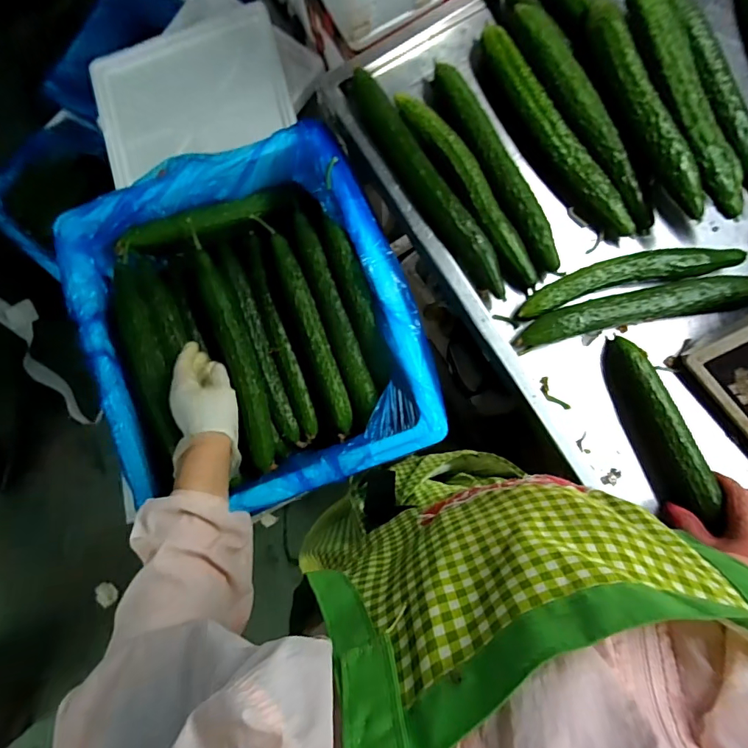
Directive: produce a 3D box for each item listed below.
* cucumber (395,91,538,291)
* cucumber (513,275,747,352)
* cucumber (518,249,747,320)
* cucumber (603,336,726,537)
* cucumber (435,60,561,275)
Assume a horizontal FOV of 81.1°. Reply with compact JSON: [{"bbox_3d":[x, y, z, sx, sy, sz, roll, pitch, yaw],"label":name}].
[{"bbox_3d":[0.113,-0.215,0.511,0.036,0.036,0.261,-33,85,-2],"label":"cucumber"},{"bbox_3d":[0.300,-0.074,0.500,0.269,0.044,0.041,-11,85,0],"label":"cucumber"},{"bbox_3d":[0.289,-0.113,0.501,0.245,0.031,0.040,-14,85,0],"label":"cucumber"},{"bbox_3d":[0.310,0.056,0.482,0.043,0.038,0.201,-22,81,-1],"label":"cucumber"},{"bbox_3d":[0.144,-0.244,0.514,0.042,0.043,0.277,-25,85,-1],"label":"cucumber"}]

